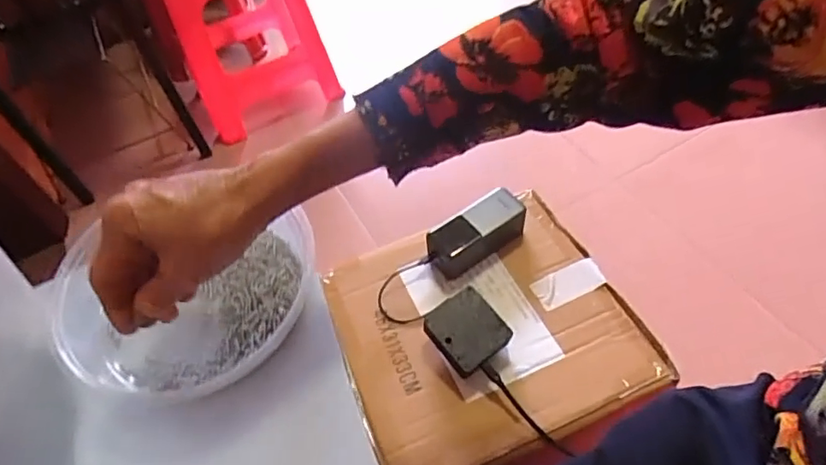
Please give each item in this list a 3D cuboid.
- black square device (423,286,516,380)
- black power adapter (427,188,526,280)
[{"bbox_3d":[0.060,0.108,0.598,0.074,0.025,0.076,-35,70,-19],"label":"black square device"},{"bbox_3d":[0.081,0.003,0.700,0.134,0.054,0.057,-28,55,-15],"label":"black power adapter"}]

